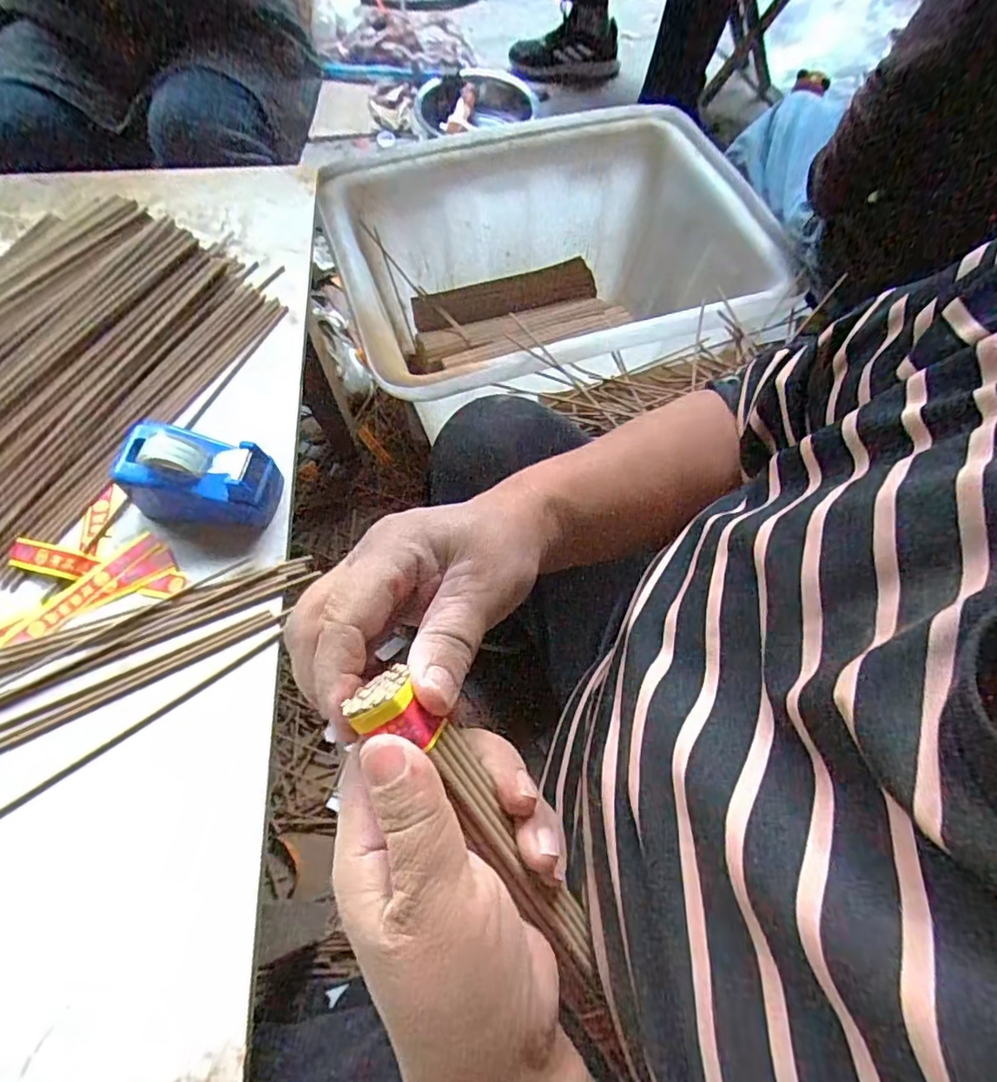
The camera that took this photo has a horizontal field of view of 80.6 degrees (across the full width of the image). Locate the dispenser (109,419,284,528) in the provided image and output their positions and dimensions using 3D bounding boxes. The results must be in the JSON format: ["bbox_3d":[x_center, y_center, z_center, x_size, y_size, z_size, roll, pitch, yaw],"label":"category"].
[{"bbox_3d":[-0.218,-0.046,0.432,0.102,0.058,0.055,9,63,2],"label":"dispenser"}]

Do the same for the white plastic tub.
[{"bbox_3d":[0.085,-0.380,0.898,0.608,0.231,0.416,-16,65,-9],"label":"white plastic tub"}]

